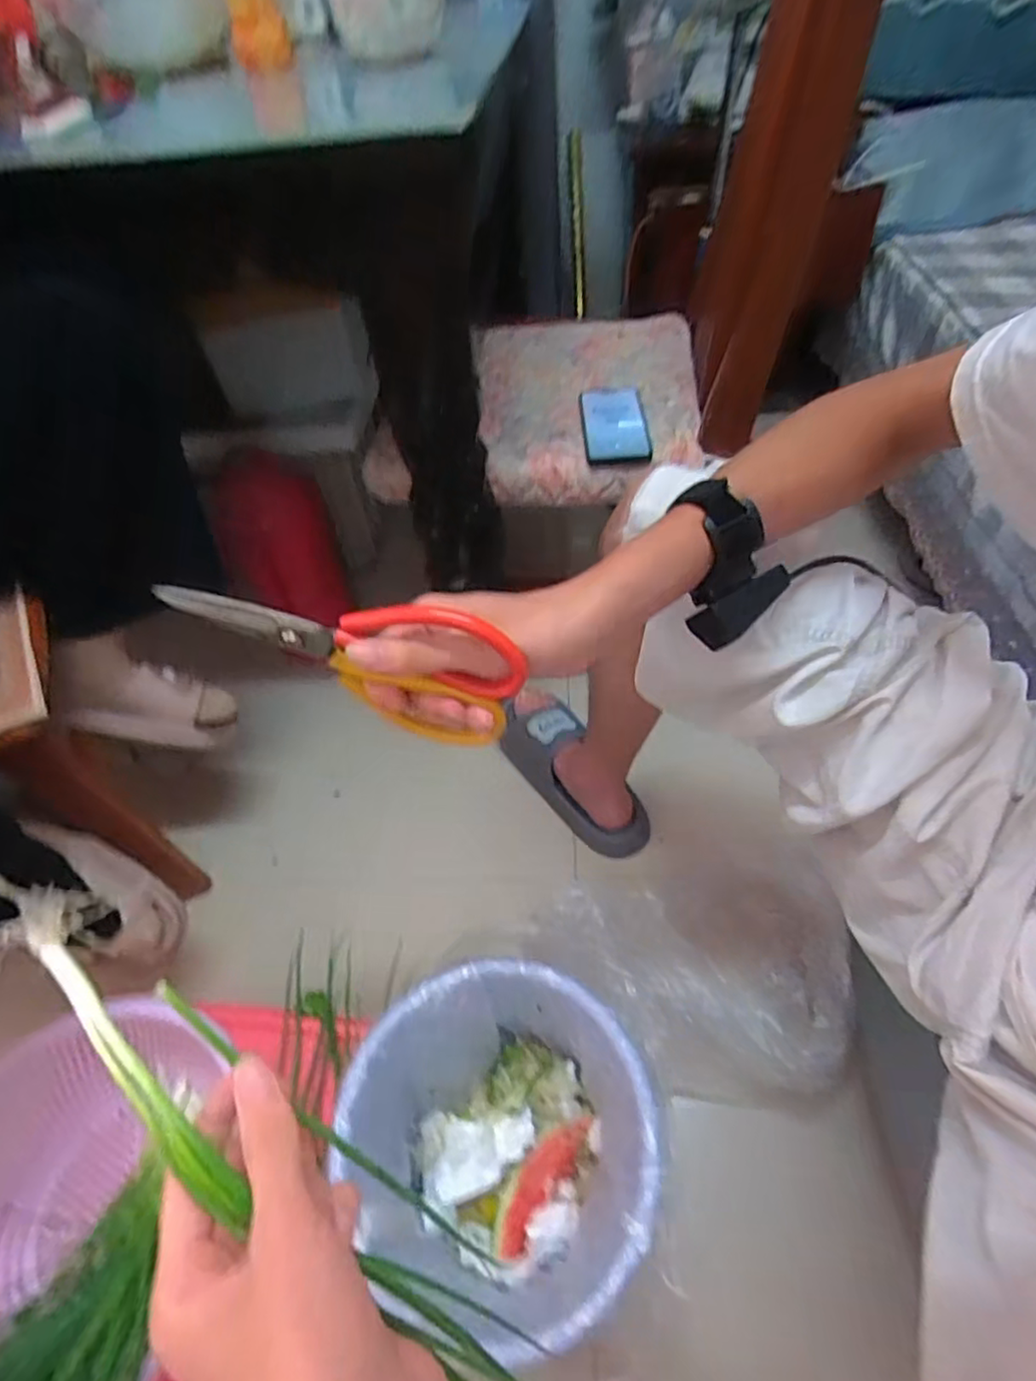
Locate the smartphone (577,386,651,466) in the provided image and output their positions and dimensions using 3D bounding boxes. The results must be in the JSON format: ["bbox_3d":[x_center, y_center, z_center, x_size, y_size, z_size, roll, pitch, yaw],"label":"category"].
[{"bbox_3d":[0.122,-0.342,0.819,0.079,0.010,0.175,-2,52,4],"label":"smartphone"}]

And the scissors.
[{"bbox_3d":[-0.097,-0.020,0.358,0.193,0.094,0.019,17,53,-5],"label":"scissors"}]

